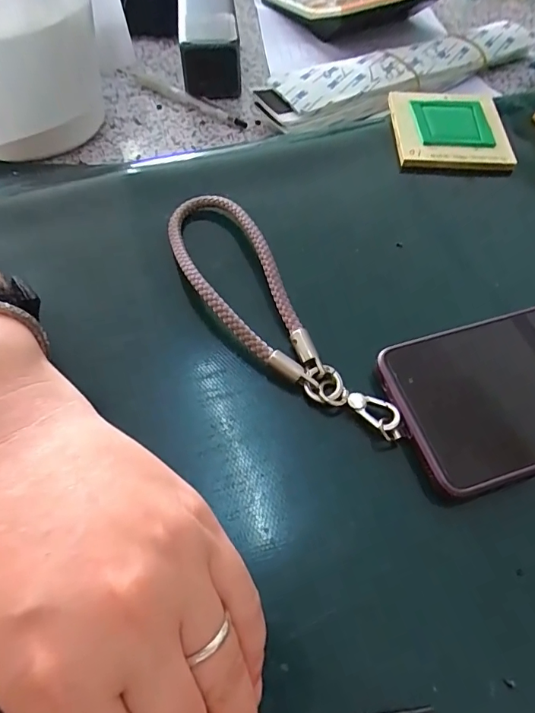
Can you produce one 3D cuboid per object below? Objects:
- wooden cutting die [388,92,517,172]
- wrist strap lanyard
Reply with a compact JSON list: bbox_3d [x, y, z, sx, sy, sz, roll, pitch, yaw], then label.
[{"bbox_3d":[0.134,-0.171,0.345,0.079,0.012,0.082,1,58,1],"label":"wooden cutting die"},{"bbox_3d":[-0.004,-0.026,0.256,0.057,0.028,0.184,-24,61,-14],"label":"wrist strap lanyard"}]

